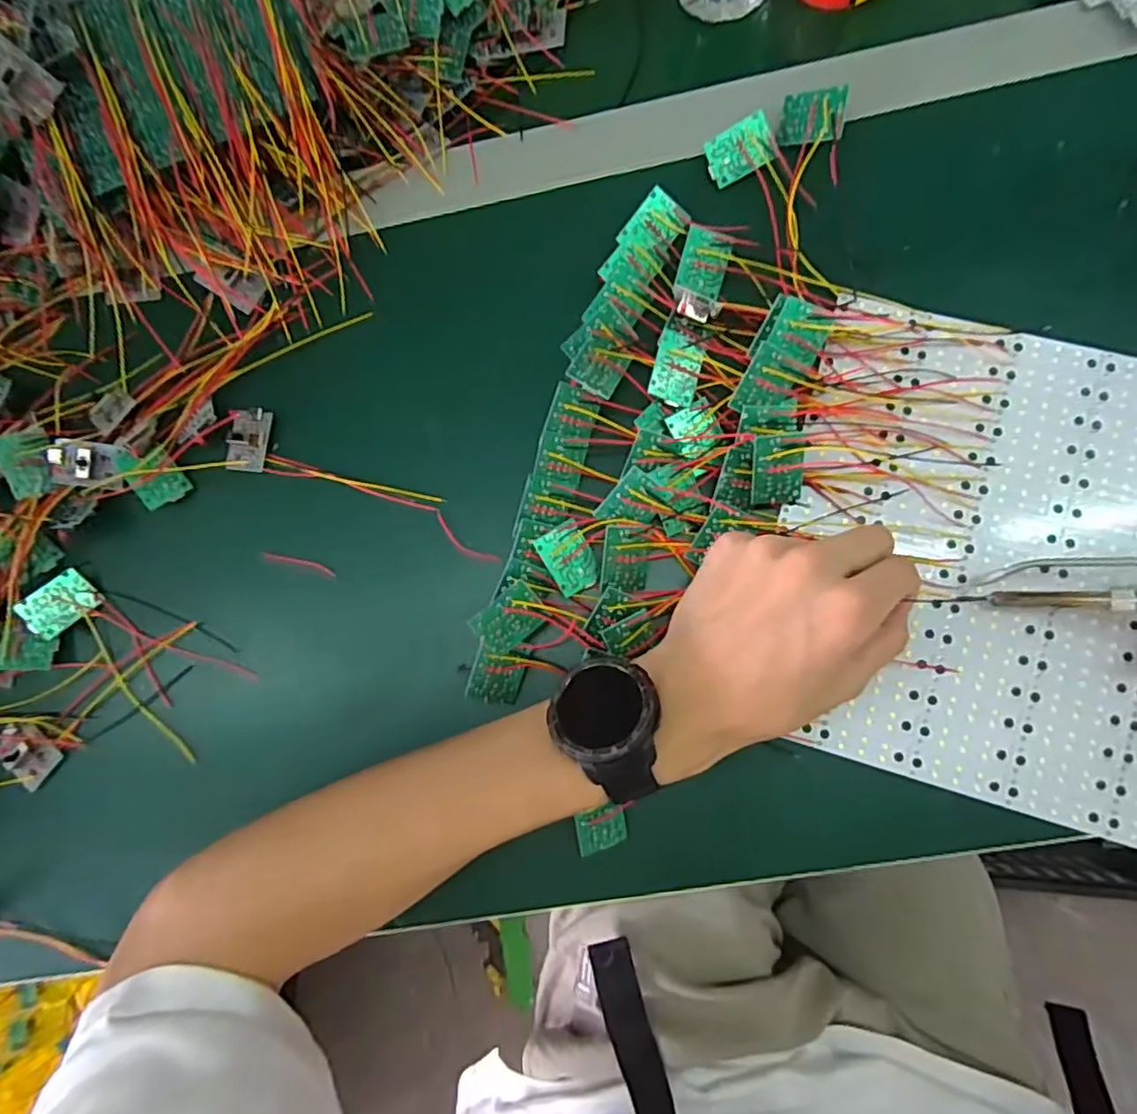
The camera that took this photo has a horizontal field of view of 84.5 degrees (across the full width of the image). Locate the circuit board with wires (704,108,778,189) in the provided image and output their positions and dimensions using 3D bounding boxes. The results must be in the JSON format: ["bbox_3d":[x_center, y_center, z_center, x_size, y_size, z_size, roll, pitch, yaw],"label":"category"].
[{"bbox_3d":[0.095,-0.227,0.348,0.034,0.004,0.026,-19,102,24],"label":"circuit board with wires"}]

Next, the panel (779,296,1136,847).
[{"bbox_3d":[0.224,0.001,0.316,0.222,0.008,0.233,15,85,7],"label":"panel"}]

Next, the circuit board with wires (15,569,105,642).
[{"bbox_3d":[-0.290,0.027,0.357,0.037,0.004,0.025,-43,106,-21],"label":"circuit board with wires"}]

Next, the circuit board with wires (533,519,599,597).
[{"bbox_3d":[0.000,0.001,0.329,0.025,0.007,0.035,-31,82,1],"label":"circuit board with wires"}]

